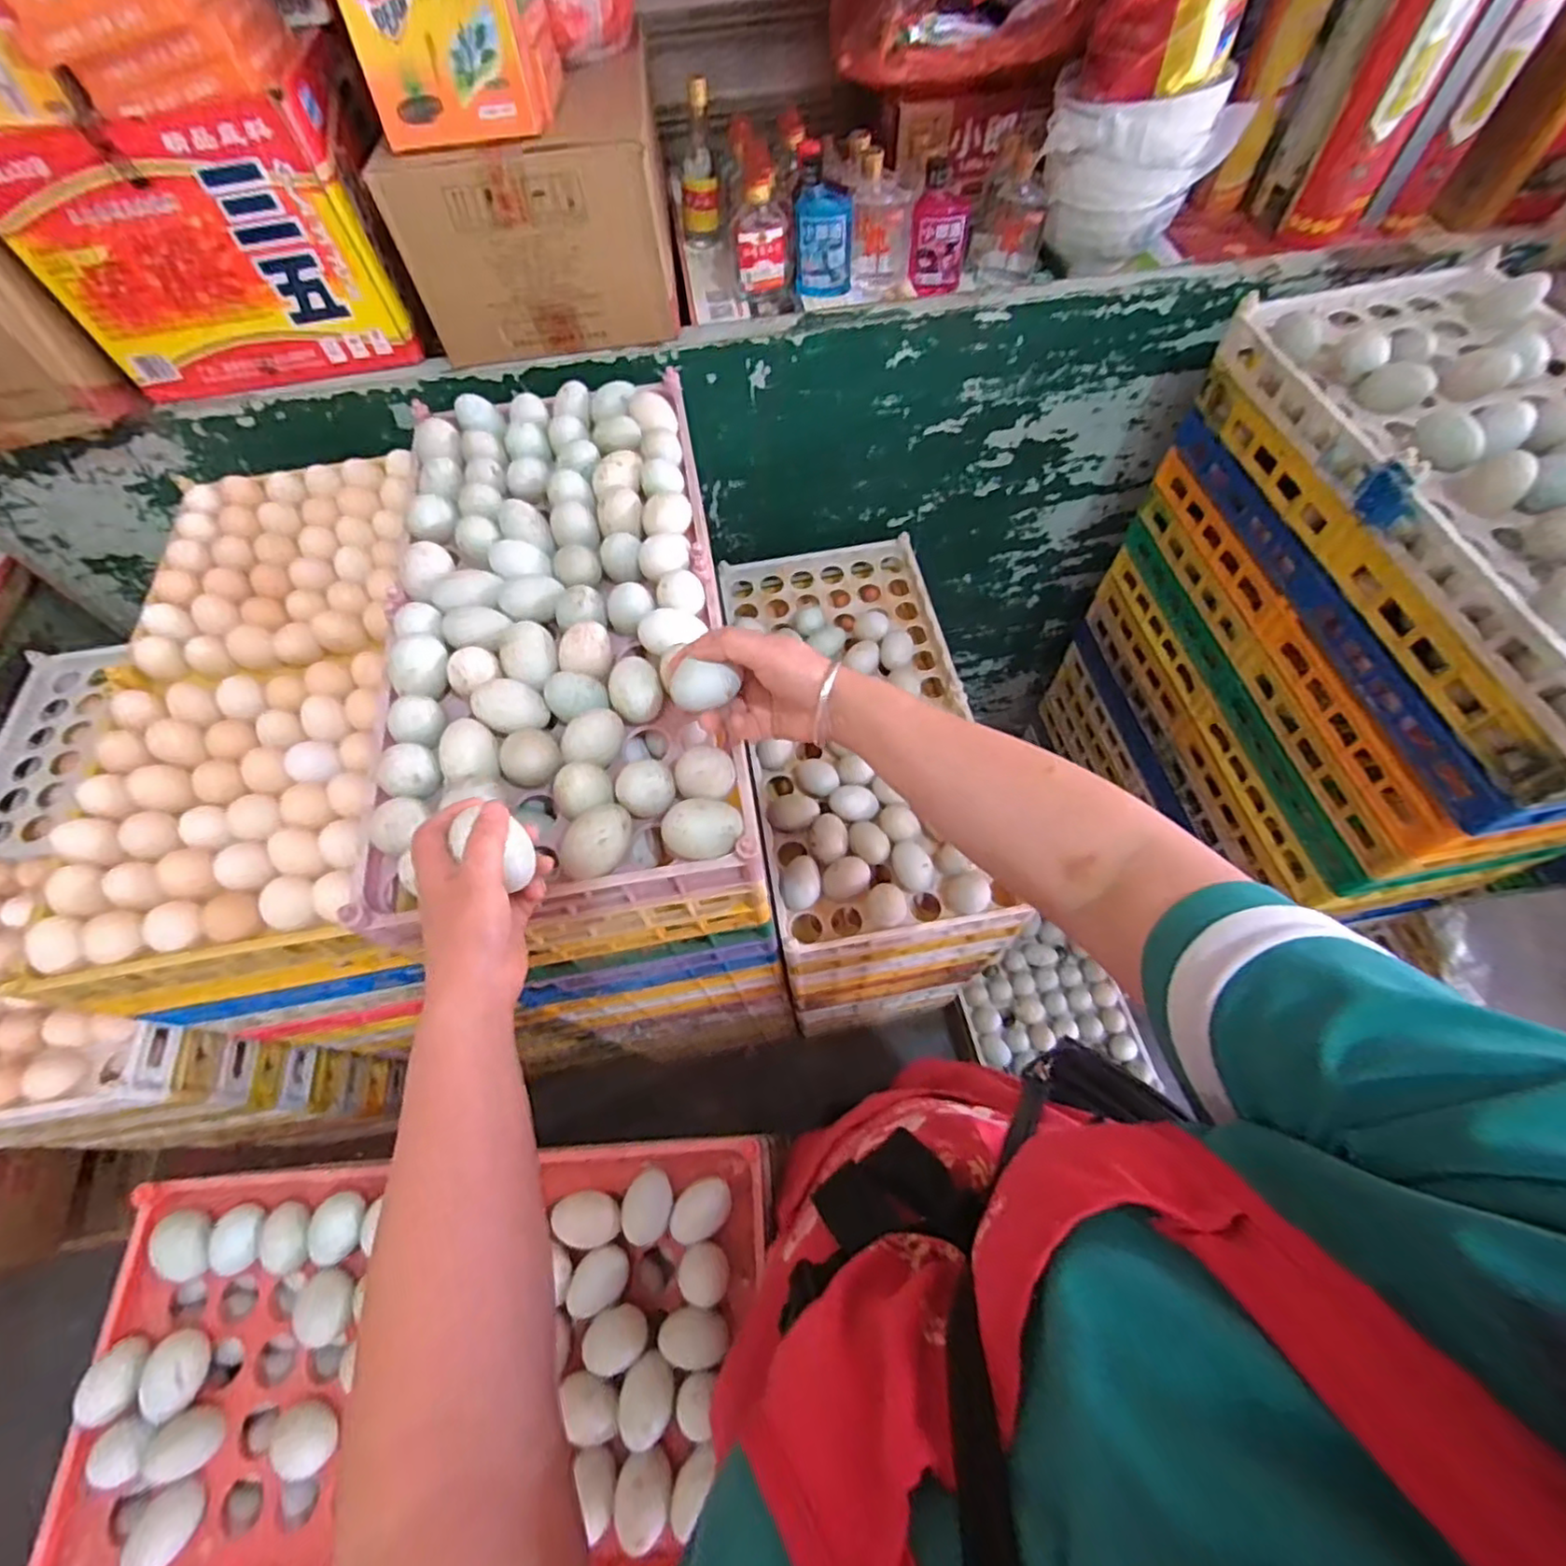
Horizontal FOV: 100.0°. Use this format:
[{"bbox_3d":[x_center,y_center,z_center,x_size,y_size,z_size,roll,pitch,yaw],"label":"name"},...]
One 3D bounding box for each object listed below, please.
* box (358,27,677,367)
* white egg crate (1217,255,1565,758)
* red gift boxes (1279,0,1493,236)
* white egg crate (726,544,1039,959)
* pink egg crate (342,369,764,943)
[{"bbox_3d":[-0.263,-0.640,0.732,0.272,0.173,0.248,-7,63,-2],"label":"box"},{"bbox_3d":[0.670,-0.293,0.596,0.256,0.097,0.564,-10,63,-3],"label":"white egg crate"},{"bbox_3d":[0.671,-0.771,0.709,0.122,0.274,0.074,-33,66,-14],"label":"red gift boxes"},{"bbox_3d":[0.098,-0.075,0.887,0.288,0.102,0.594,-9,63,-3],"label":"white egg crate"},{"bbox_3d":[-0.206,-0.161,0.605,0.290,0.066,0.562,-10,63,-3],"label":"pink egg crate"}]

